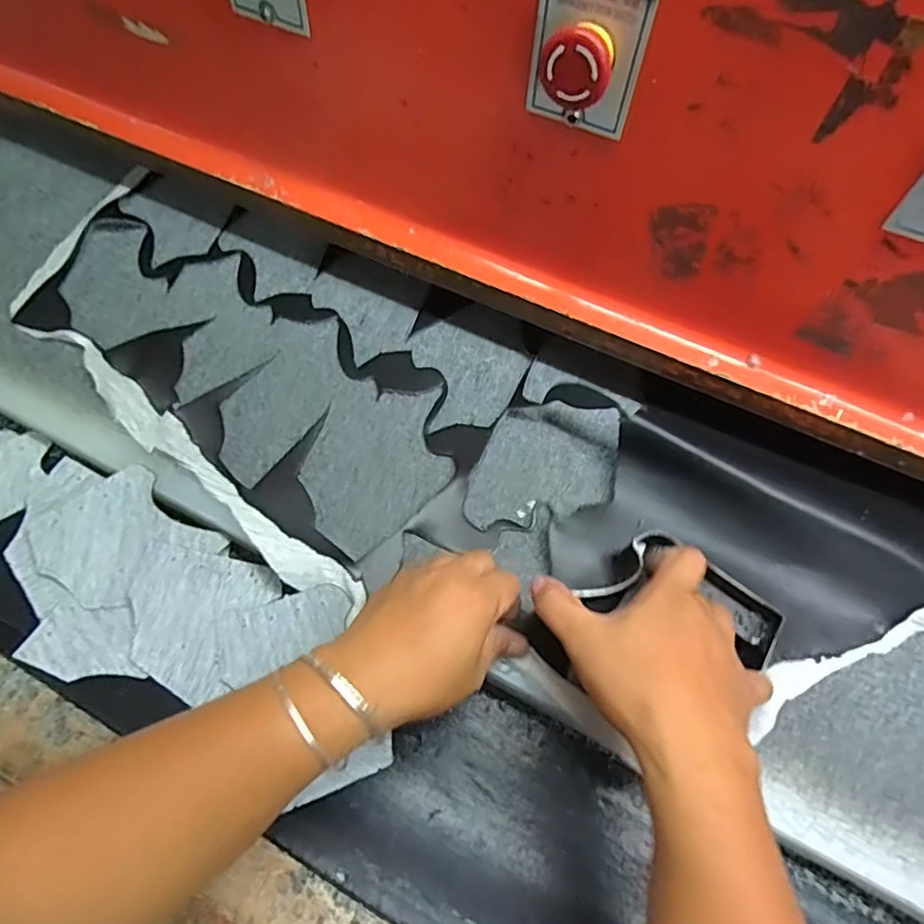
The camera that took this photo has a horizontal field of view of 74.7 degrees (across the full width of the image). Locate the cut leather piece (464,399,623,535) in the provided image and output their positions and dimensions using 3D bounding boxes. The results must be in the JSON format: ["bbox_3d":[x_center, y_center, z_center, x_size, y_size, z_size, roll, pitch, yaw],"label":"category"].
[{"bbox_3d":[0.066,0.001,0.471,0.104,0.013,0.119,14,65,6],"label":"cut leather piece"}]

